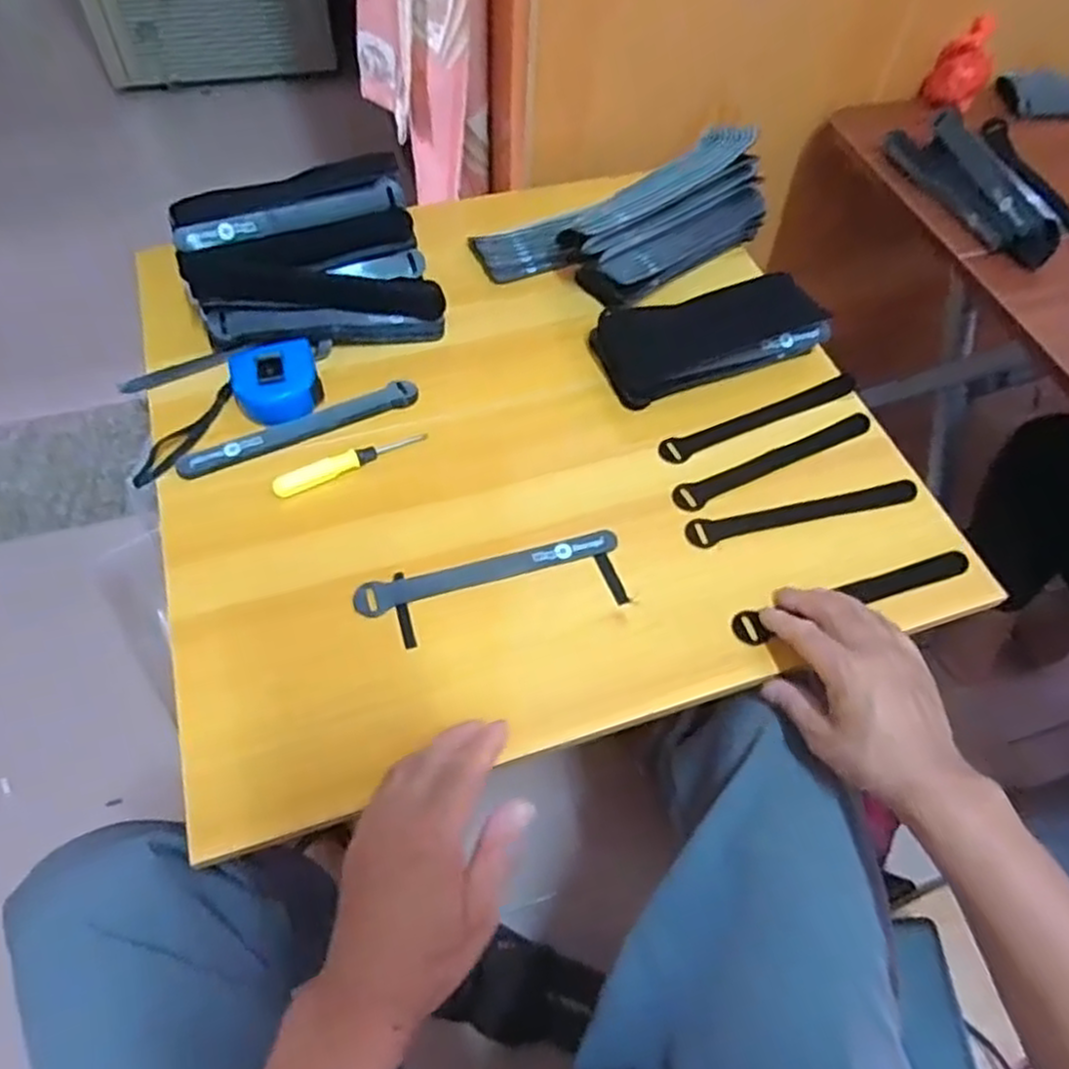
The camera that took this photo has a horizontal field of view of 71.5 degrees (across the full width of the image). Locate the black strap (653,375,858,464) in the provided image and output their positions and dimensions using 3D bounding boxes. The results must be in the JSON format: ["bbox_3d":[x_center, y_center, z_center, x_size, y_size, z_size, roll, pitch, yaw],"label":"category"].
[{"bbox_3d":[0.198,-0.104,0.653,0.196,0.009,0.025,-23,65,-14],"label":"black strap"}]

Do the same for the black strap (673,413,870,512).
[{"bbox_3d":[0.203,-0.064,0.630,0.197,0.006,0.024,-24,63,-16],"label":"black strap"}]

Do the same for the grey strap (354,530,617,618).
[{"bbox_3d":[-0.034,0.027,0.560,0.198,0.008,0.024,-15,60,-12],"label":"grey strap"}]

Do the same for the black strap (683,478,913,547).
[{"bbox_3d":[0.219,-0.018,0.602,0.200,0.010,0.022,-11,69,-9],"label":"black strap"}]

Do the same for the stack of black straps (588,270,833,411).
[{"bbox_3d":[0.162,-0.182,0.671,0.200,0.049,0.082,-15,60,-13],"label":"stack of black straps"}]

